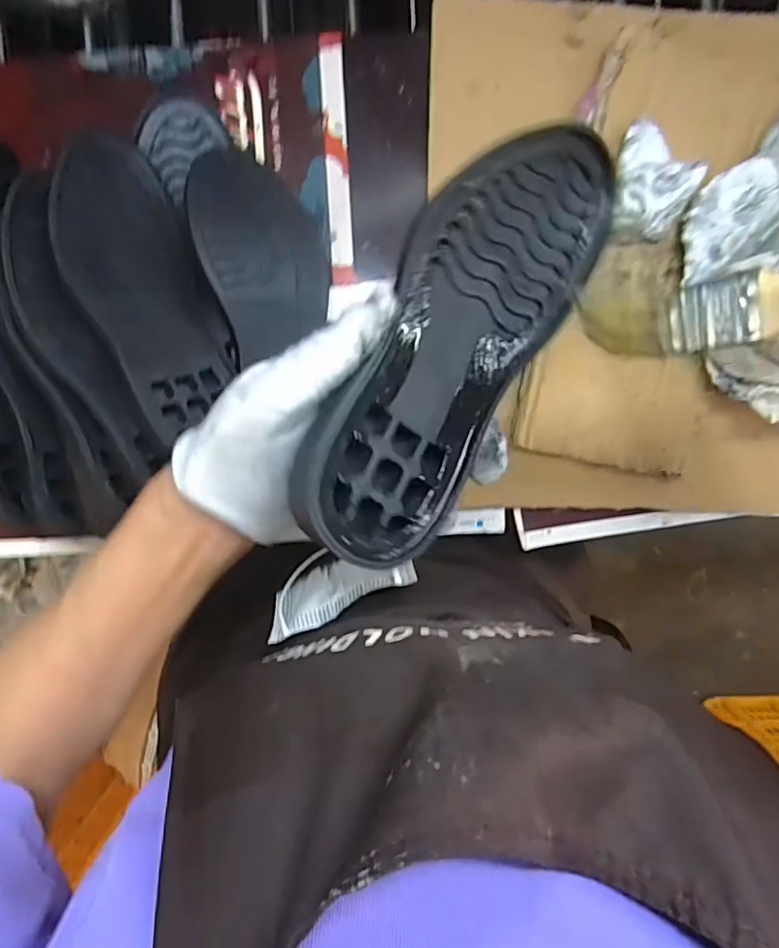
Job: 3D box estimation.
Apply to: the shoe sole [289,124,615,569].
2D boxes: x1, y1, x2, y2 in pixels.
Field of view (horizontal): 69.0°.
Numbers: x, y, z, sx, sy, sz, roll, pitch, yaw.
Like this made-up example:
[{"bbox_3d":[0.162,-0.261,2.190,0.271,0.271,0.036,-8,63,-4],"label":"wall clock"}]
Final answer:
[{"bbox_3d":[0.028,-0.062,0.234,0.074,0.028,0.208,39,72,-26],"label":"shoe sole"}]

